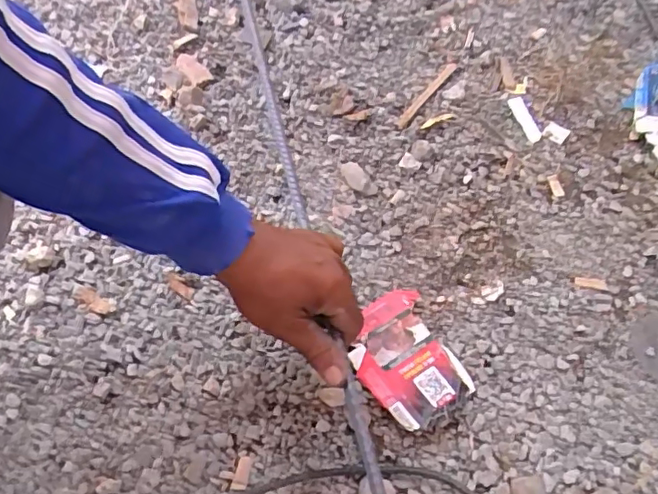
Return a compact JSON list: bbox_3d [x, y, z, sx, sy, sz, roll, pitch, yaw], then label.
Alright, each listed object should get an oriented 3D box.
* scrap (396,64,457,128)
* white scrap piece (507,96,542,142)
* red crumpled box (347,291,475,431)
[{"bbox_3d":[0.108,-0.171,0.635,0.010,0.005,0.119,31,67,18],"label":"scrap"},{"bbox_3d":[0.211,-0.138,0.619,0.018,0.004,0.060,-15,62,-6],"label":"white scrap piece"},{"bbox_3d":[0.064,0.095,0.494,0.082,0.019,0.111,-27,63,-12],"label":"red crumpled box"}]

